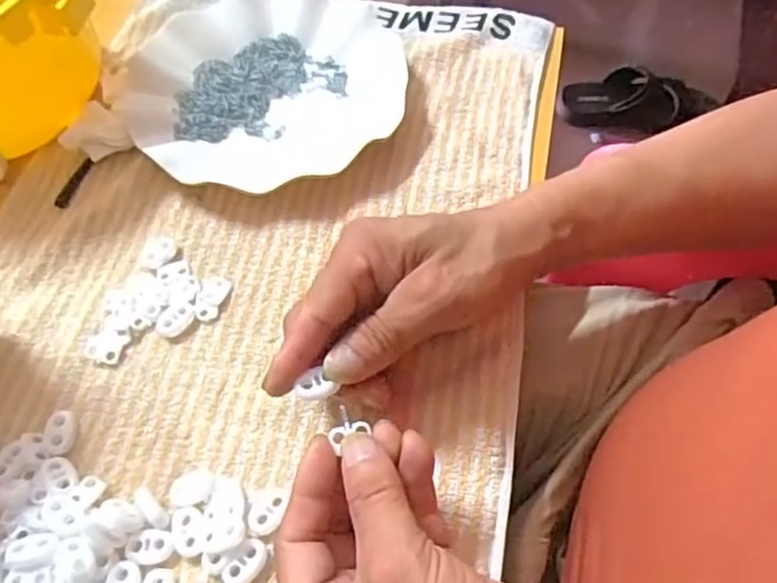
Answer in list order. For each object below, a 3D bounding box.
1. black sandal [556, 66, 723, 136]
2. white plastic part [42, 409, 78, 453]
[{"bbox_3d":[0.413,-0.315,1.098,0.260,0.048,0.097,2,59,4],"label":"black sandal"},{"bbox_3d":[-0.167,0.072,0.337,0.015,0.006,0.022,0,59,2],"label":"white plastic part"}]

